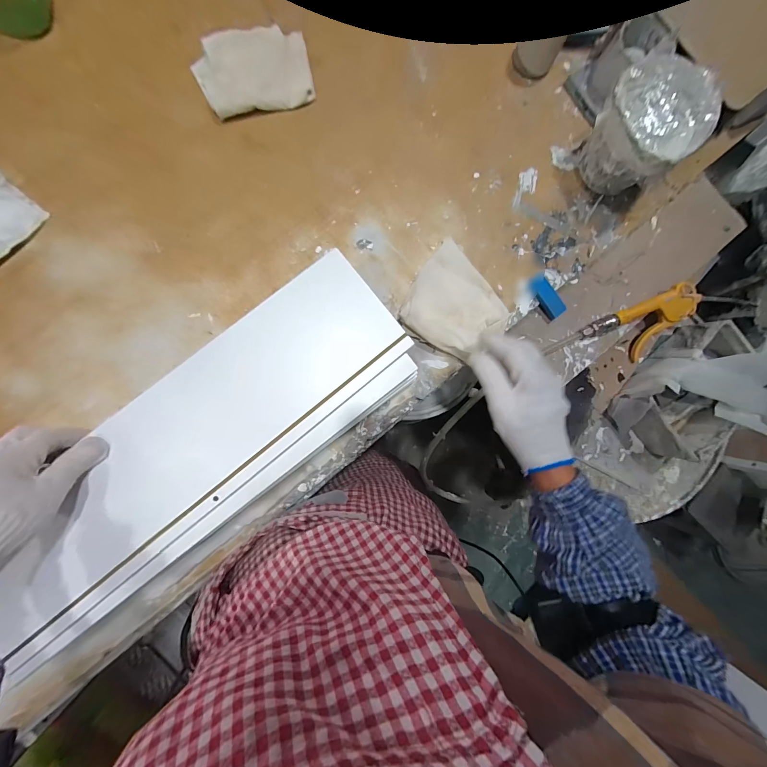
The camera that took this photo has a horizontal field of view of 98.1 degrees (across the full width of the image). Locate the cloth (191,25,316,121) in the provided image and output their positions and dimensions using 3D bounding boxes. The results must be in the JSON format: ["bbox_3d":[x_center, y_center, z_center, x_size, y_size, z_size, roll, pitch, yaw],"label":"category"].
[{"bbox_3d":[-0.184,-0.447,0.474,0.153,0.009,0.118,-15,90,-6],"label":"cloth"}]

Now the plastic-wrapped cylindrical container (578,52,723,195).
[{"bbox_3d":[0.362,-0.358,0.474,0.124,0.116,0.156,43,85,-3],"label":"plastic-wrapped cylindrical container"}]

